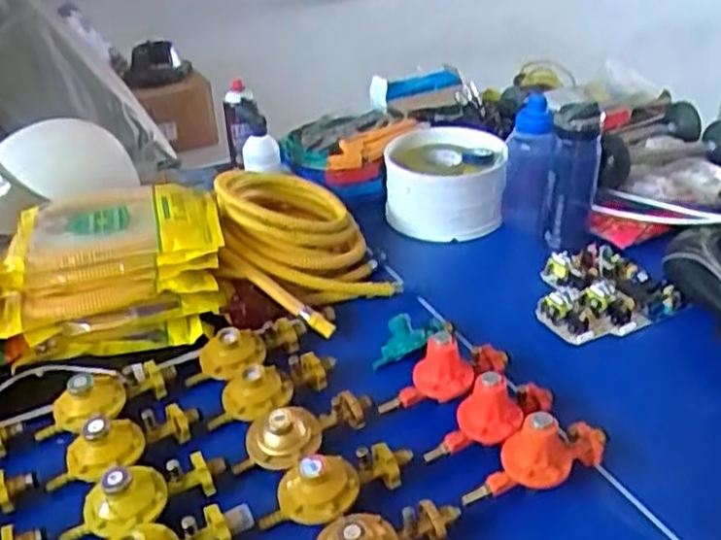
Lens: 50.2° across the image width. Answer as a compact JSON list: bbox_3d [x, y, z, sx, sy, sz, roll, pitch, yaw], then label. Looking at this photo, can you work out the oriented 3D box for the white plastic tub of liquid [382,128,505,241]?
[{"bbox_3d":[0.149,-0.162,1.375,0.210,0.131,0.207,-2,32,1],"label":"white plastic tub of liquid"}]

